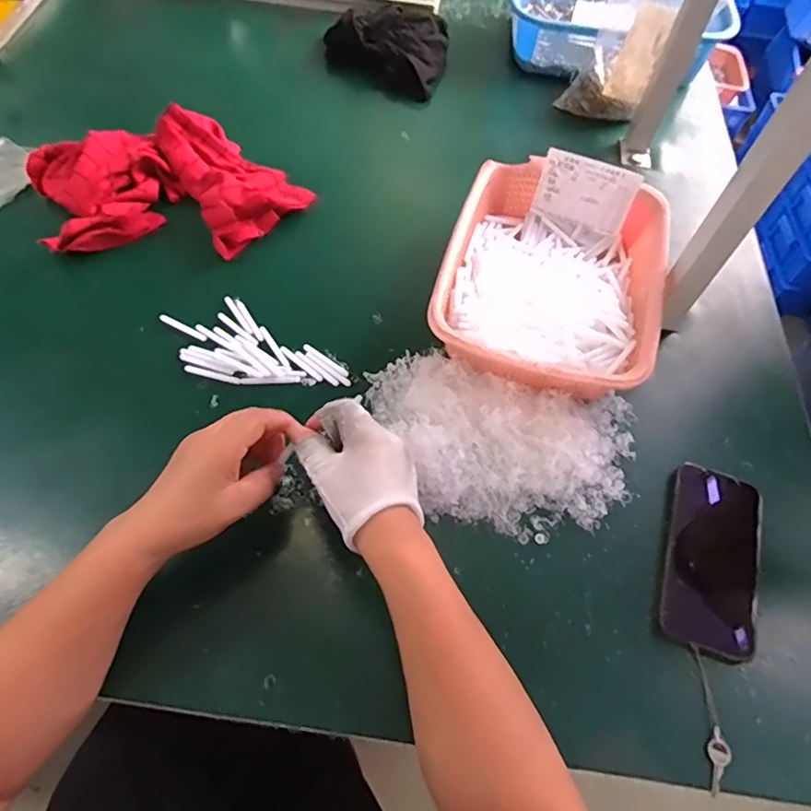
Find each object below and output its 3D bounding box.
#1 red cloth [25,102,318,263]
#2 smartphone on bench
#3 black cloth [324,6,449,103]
[{"bbox_3d":[-0.279,-0.262,0.659,0.302,0.053,0.209,-19,63,-14],"label":"red cloth"},{"bbox_3d":[0.266,0.131,0.477,0.074,0.012,0.157,14,62,16],"label":"smartphone on bench"},{"bbox_3d":[-0.021,-0.564,0.868,0.204,0.060,0.145,28,62,12],"label":"black cloth"}]

